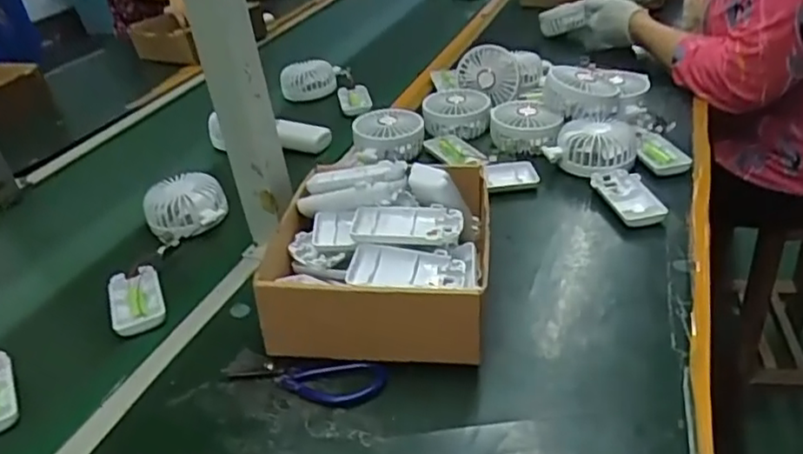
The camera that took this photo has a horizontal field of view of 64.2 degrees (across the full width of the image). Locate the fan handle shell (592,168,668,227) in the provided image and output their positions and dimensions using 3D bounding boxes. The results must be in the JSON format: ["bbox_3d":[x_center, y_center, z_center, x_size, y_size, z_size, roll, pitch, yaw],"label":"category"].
[{"bbox_3d":[0.237,-0.033,0.674,0.046,0.018,0.089,-12,35,-11],"label":"fan handle shell"}]

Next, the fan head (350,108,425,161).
[{"bbox_3d":[-0.016,-0.111,0.802,0.088,0.050,0.075,-5,34,0],"label":"fan head"}]

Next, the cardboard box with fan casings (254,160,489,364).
[{"bbox_3d":[-0.017,0.020,0.565,0.177,0.085,0.203,1,35,8],"label":"cardboard box with fan casings"}]

